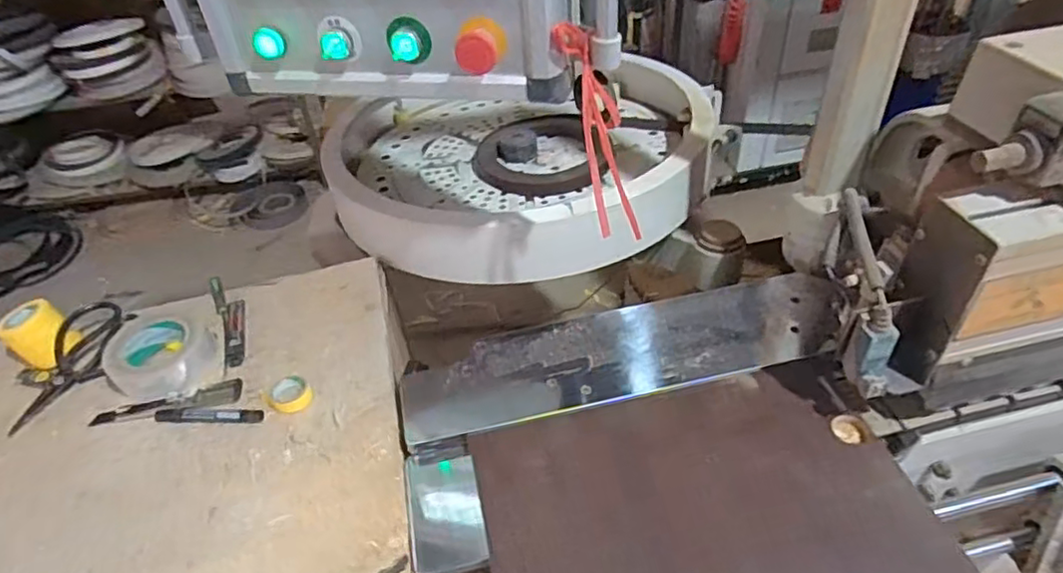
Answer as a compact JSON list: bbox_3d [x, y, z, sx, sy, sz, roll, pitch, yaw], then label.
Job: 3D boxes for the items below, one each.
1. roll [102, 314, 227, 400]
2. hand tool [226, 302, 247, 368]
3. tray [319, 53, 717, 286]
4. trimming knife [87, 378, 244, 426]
[{"bbox_3d":[-0.464,0.080,0.812,0.127,0.046,0.125,-3,42,2],"label":"roll"},{"bbox_3d":[-0.393,0.061,0.848,0.025,0.008,0.122,-14,42,-10],"label":"hand tool"},{"bbox_3d":[-0.027,-0.228,1.084,0.622,0.115,0.558,-1,42,5],"label":"tray"},{"bbox_3d":[-0.439,0.142,0.769,0.176,0.012,0.038,-11,42,-7],"label":"trimming knife"}]

